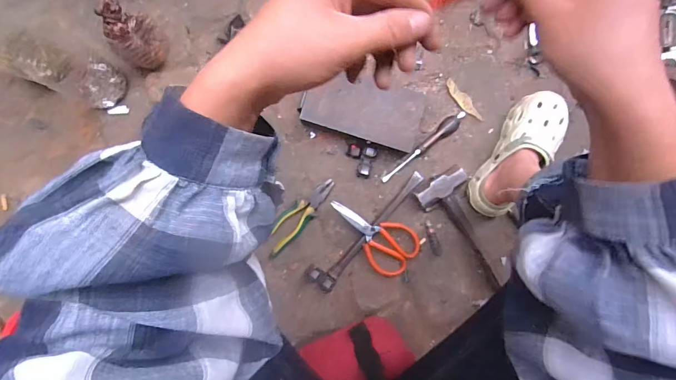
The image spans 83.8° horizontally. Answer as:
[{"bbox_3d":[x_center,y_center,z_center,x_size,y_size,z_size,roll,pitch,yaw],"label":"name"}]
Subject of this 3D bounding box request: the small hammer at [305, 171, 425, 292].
[{"bbox_3d":[0.052,0.073,0.760,0.059,0.022,0.306,40,88,11],"label":"small hammer"}]

